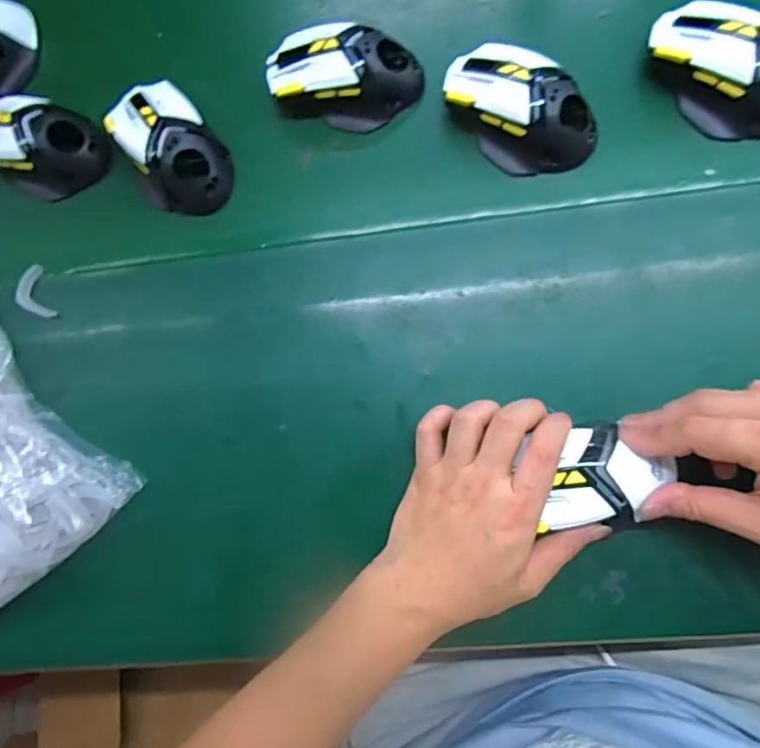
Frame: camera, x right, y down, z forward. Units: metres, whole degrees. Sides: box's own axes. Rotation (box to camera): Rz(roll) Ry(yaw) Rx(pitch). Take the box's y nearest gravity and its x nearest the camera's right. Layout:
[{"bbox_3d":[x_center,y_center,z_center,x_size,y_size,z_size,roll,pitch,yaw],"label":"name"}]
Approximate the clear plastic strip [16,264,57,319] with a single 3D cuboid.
[{"bbox_3d":[-0.273,-0.063,0.409,0.023,0.004,0.047,-19,77,-21],"label":"clear plastic strip"}]

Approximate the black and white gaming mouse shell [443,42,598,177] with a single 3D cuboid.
[{"bbox_3d":[0.102,-0.196,0.385,0.118,0.045,0.071,43,89,10],"label":"black and white gaming mouse shell"}]

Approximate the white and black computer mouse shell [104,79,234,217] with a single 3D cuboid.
[{"bbox_3d":[-0.168,-0.182,0.408,0.069,0.033,0.118,-34,80,1],"label":"white and black computer mouse shell"}]

